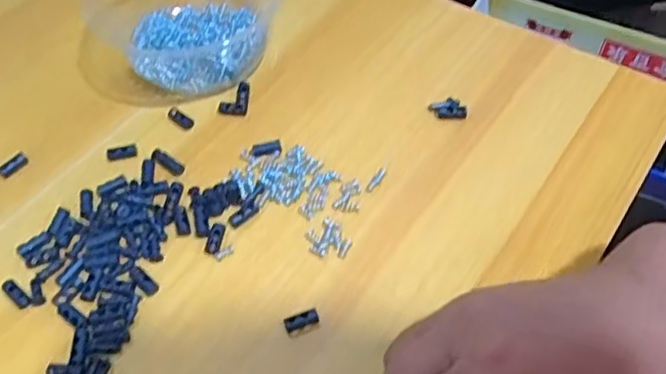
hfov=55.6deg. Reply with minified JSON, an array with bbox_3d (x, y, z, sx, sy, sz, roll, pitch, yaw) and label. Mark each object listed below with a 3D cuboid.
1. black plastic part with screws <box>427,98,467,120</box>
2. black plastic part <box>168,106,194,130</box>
[{"bbox_3d":[0.075,-0.052,0.416,0.025,0.004,0.015,5,54,5],"label":"black plastic part with screws"},{"bbox_3d":[-0.101,-0.046,0.421,0.021,0.004,0.009,31,62,22],"label":"black plastic part"}]

